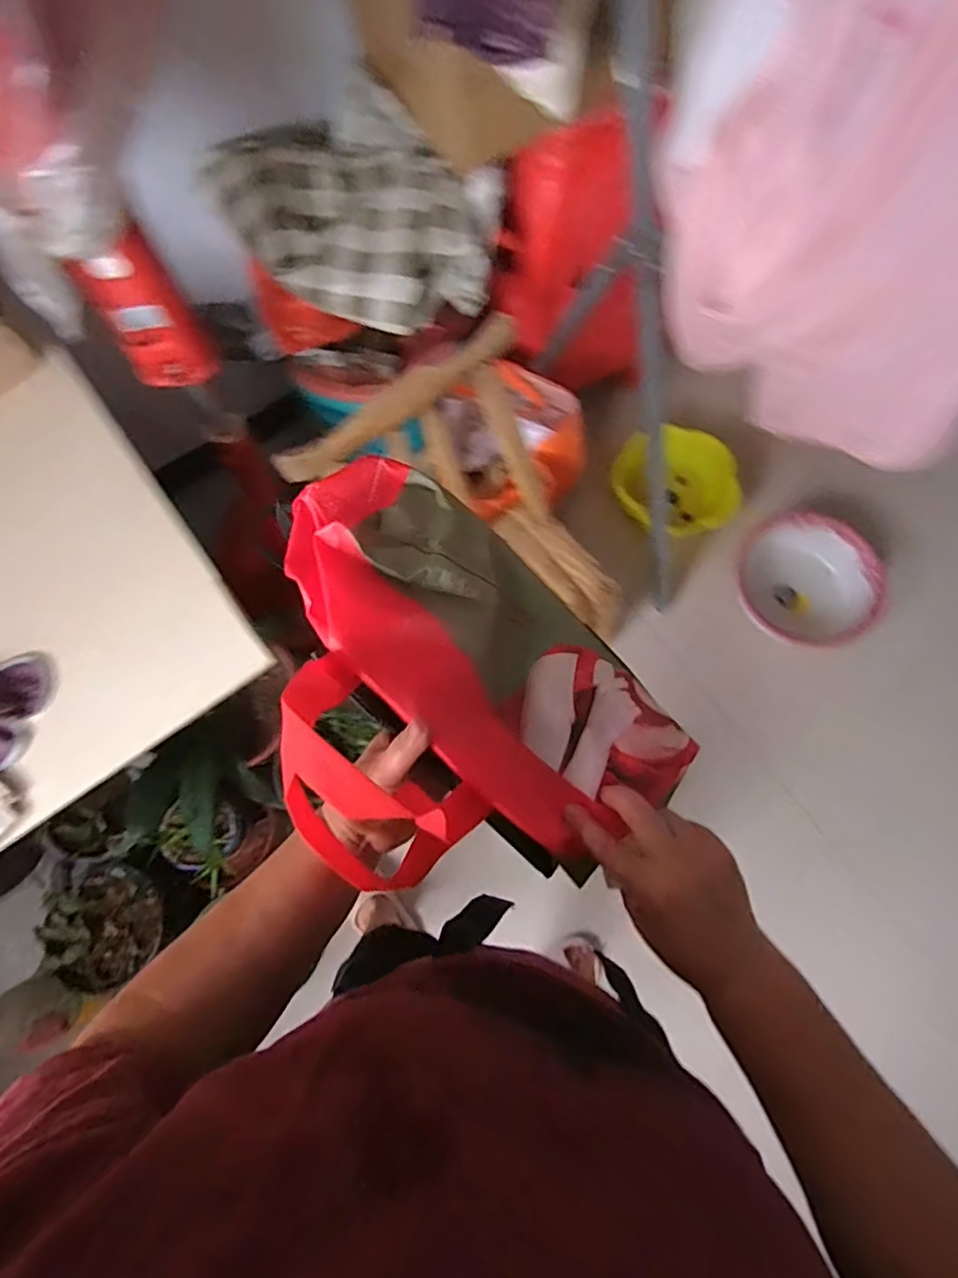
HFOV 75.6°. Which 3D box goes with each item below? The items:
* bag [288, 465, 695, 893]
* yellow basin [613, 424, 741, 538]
[{"bbox_3d":[-0.025,0.022,0.430,0.233,0.123,0.321,-39,76,-11],"label":"bag"},{"bbox_3d":[0.459,-0.359,1.416,0.258,0.130,0.272,0,73,1],"label":"yellow basin"}]

